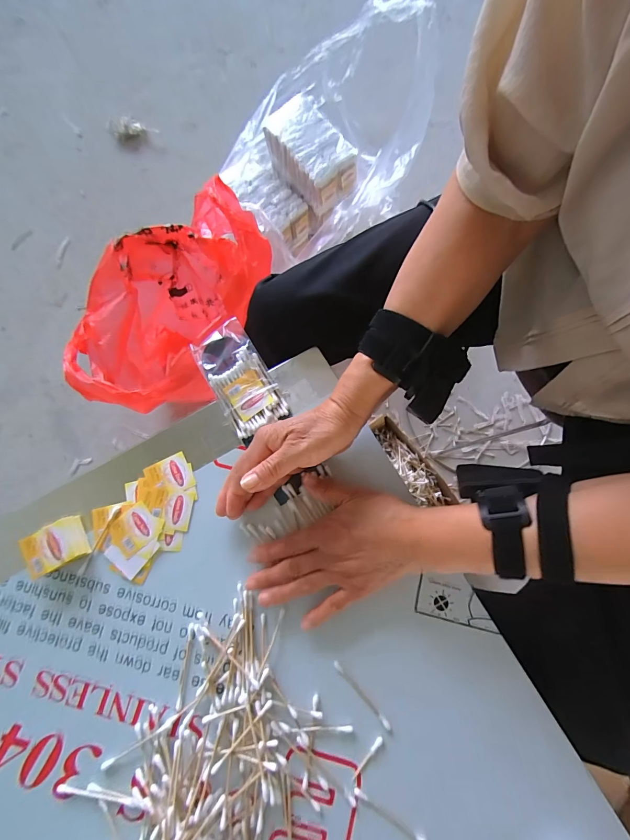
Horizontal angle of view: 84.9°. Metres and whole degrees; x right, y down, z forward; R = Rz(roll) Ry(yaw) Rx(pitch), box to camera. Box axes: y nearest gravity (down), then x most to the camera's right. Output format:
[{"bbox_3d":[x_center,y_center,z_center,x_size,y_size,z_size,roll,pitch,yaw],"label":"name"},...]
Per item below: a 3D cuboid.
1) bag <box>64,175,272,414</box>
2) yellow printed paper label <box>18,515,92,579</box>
[{"bbox_3d":[-0.268,-0.208,0.714,0.275,0.313,0.426,36,81,7],"label":"bag"},{"bbox_3d":[-0.252,0.123,0.337,0.049,0.023,0.041,-27,80,-4],"label":"yellow printed paper label"}]

